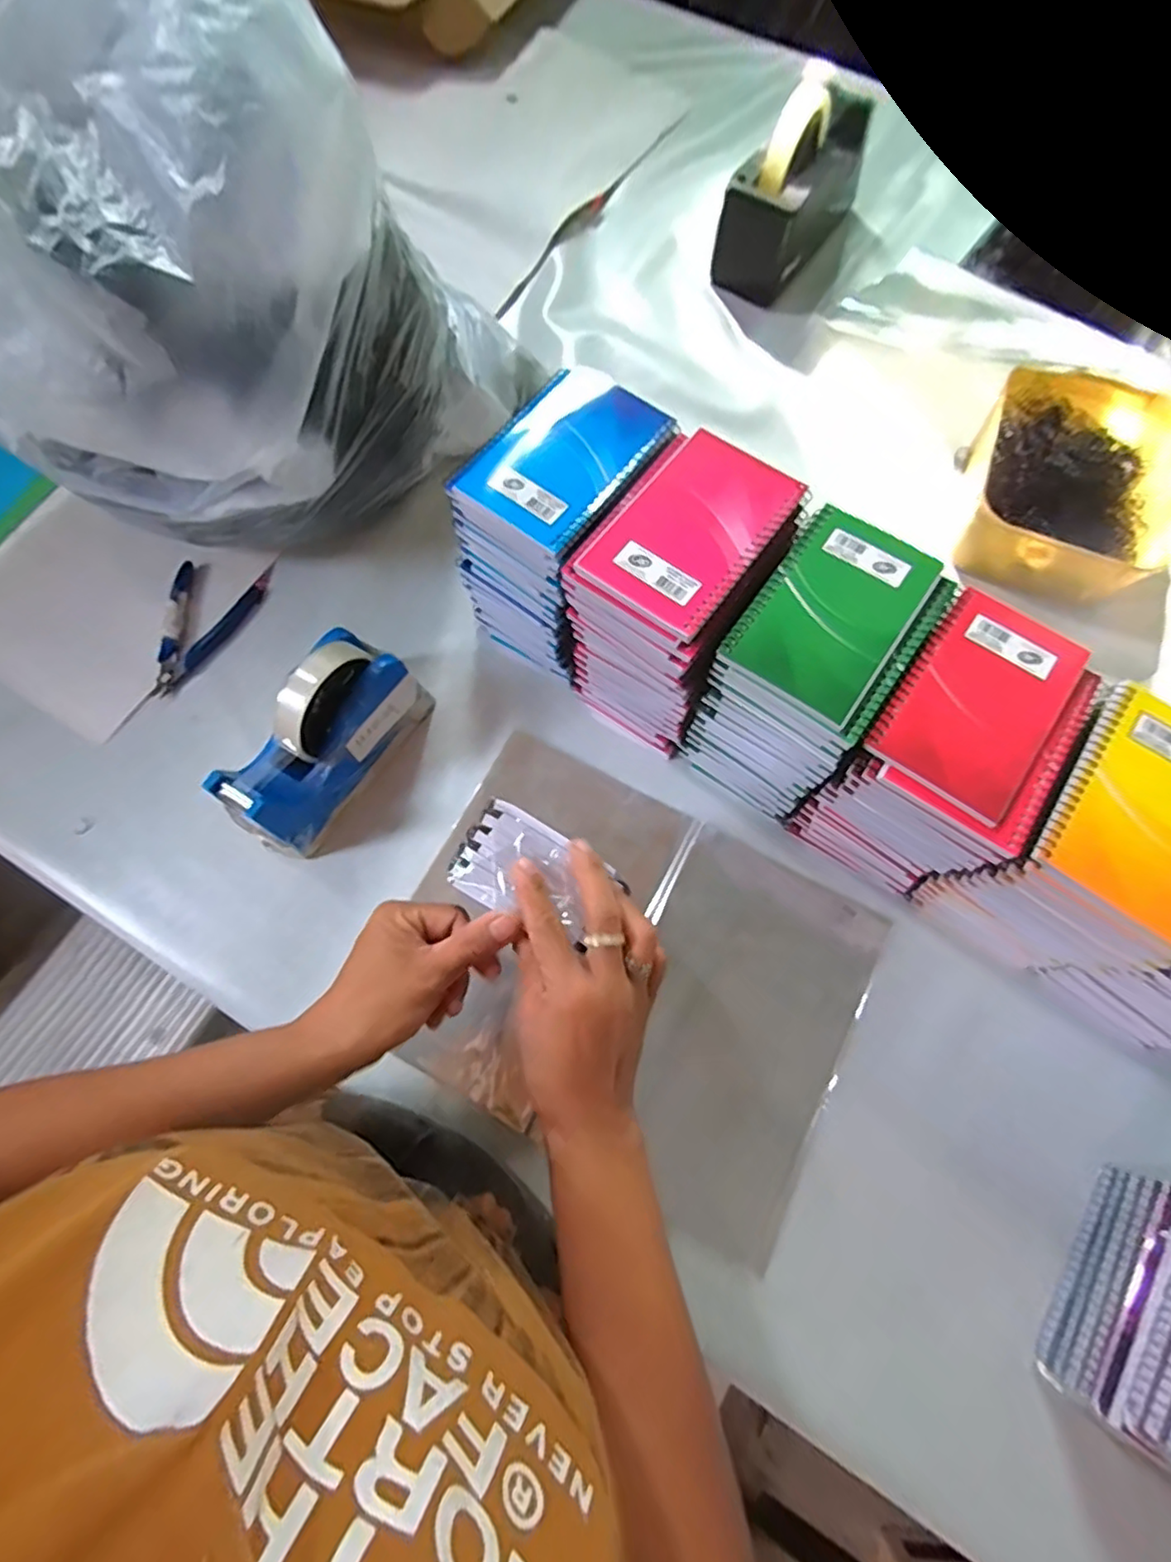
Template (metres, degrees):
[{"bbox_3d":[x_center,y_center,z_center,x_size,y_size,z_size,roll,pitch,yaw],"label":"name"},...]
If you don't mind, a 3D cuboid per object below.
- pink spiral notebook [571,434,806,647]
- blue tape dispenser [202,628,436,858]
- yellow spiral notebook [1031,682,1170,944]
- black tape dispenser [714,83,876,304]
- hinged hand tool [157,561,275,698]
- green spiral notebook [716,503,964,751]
[{"bbox_3d":[0.065,-0.150,0.380,0.082,0.007,0.129,37,76,11],"label":"pink spiral notebook"},{"bbox_3d":[-0.190,-0.027,0.464,0.056,0.104,0.156,29,75,8],"label":"blue tape dispenser"},{"bbox_3d":[0.311,0.014,0.351,0.083,0.006,0.126,35,76,9],"label":"yellow spiral notebook"},{"bbox_3d":[0.218,-0.605,0.643,0.075,0.116,0.210,34,75,9],"label":"black tape dispenser"},{"bbox_3d":[-0.331,-0.141,0.541,0.066,0.014,0.134,29,74,8],"label":"hinged hand tool"},{"bbox_3d":[0.150,-0.097,0.375,0.095,0.007,0.129,37,76,11],"label":"green spiral notebook"}]

